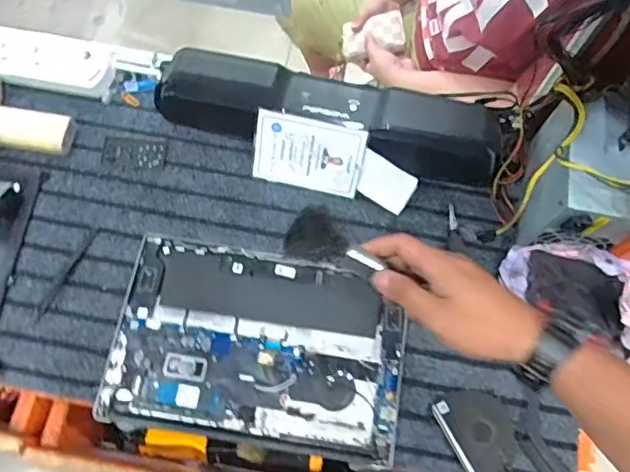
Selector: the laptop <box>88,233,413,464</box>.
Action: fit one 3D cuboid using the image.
[{"bbox_3d":[-0.065,0.123,0.632,0.318,0.016,0.215,8,71,2],"label":"laptop"}]

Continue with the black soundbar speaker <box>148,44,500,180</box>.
[{"bbox_3d":[0.018,-0.146,0.693,0.431,0.078,0.098,11,71,3],"label":"black soundbar speaker"}]

